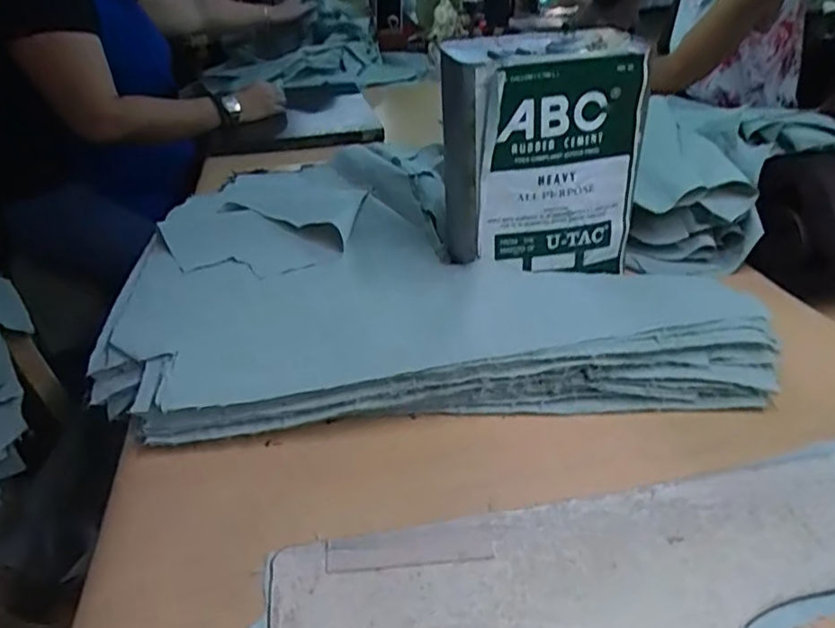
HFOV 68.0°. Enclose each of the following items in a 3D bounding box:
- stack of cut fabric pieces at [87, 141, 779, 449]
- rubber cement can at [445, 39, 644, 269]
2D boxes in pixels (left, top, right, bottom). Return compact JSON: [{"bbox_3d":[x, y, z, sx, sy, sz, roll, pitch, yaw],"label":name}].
[{"bbox_3d":[-0.012,-0.062,0.635,0.535,0.075,0.472,-4,31,-2],"label":"stack of cut fabric pieces"},{"bbox_3d":[0.103,-0.142,0.547,0.145,0.174,0.111,-9,32,-10],"label":"rubber cement can"}]

